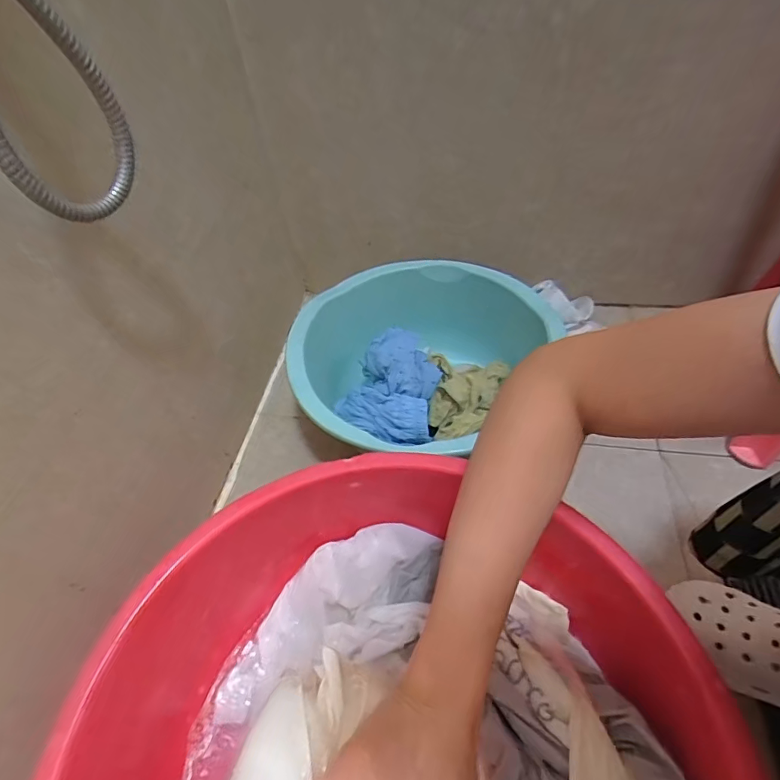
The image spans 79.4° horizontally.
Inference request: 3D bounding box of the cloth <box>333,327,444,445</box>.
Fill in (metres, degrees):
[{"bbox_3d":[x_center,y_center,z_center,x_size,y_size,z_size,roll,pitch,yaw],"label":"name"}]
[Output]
[{"bbox_3d":[-0.001,-0.009,0.670,0.136,0.058,0.164,5,50,12],"label":"cloth"}]

